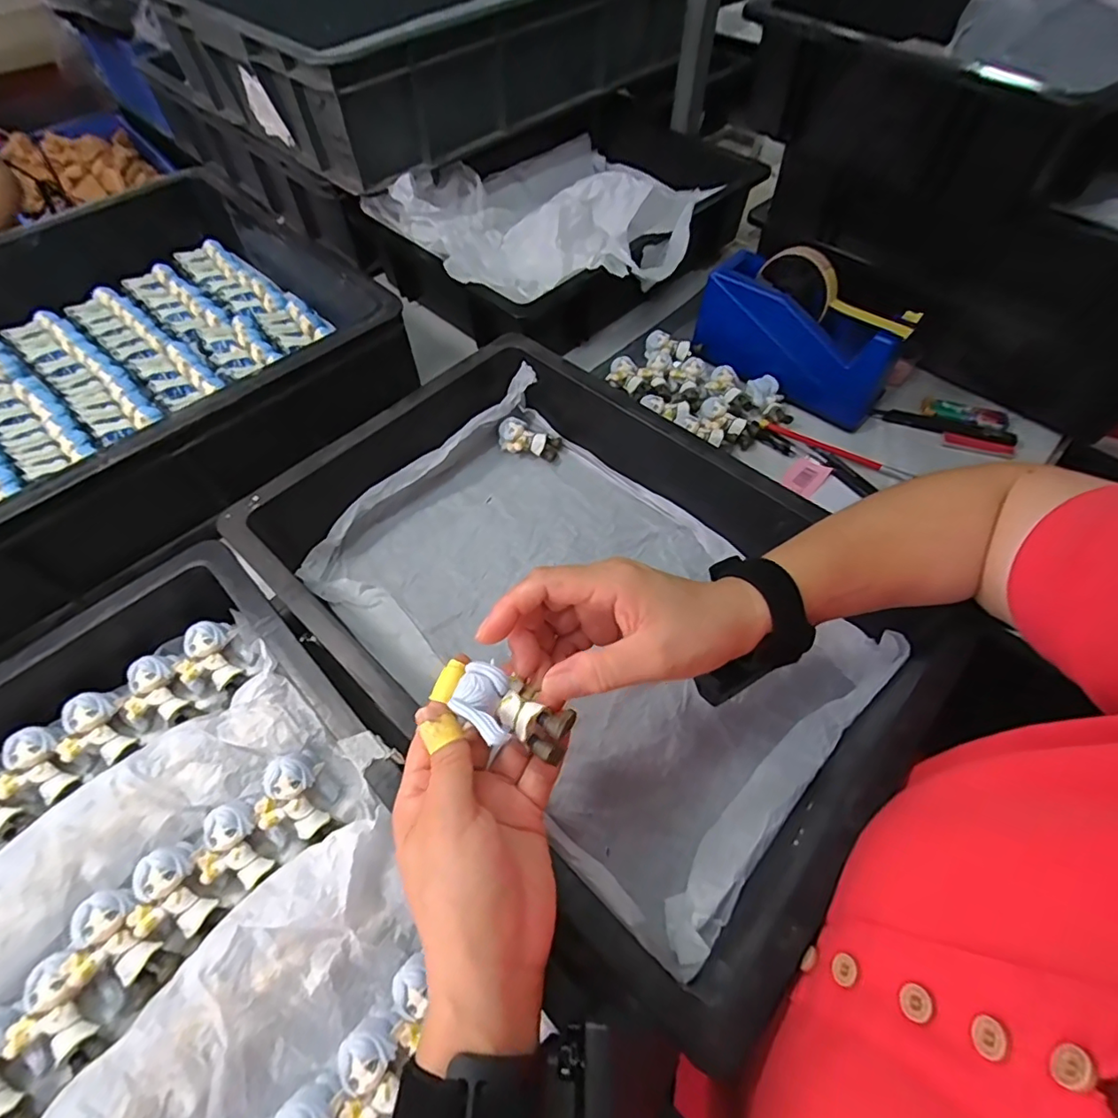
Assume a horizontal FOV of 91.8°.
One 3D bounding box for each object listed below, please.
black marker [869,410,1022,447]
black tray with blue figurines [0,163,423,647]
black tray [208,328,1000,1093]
[{"bbox_3d":[0.379,-0.131,0.539,0.125,0.019,0.018,21,59,14],"label":"black marker"},{"bbox_3d":[-0.467,-0.131,0.488,0.419,0.105,0.575,38,64,23],"label":"black tray with blue figurines"},{"bbox_3d":[0.009,0.028,0.411,0.443,0.096,0.305,38,65,23],"label":"black tray"}]

